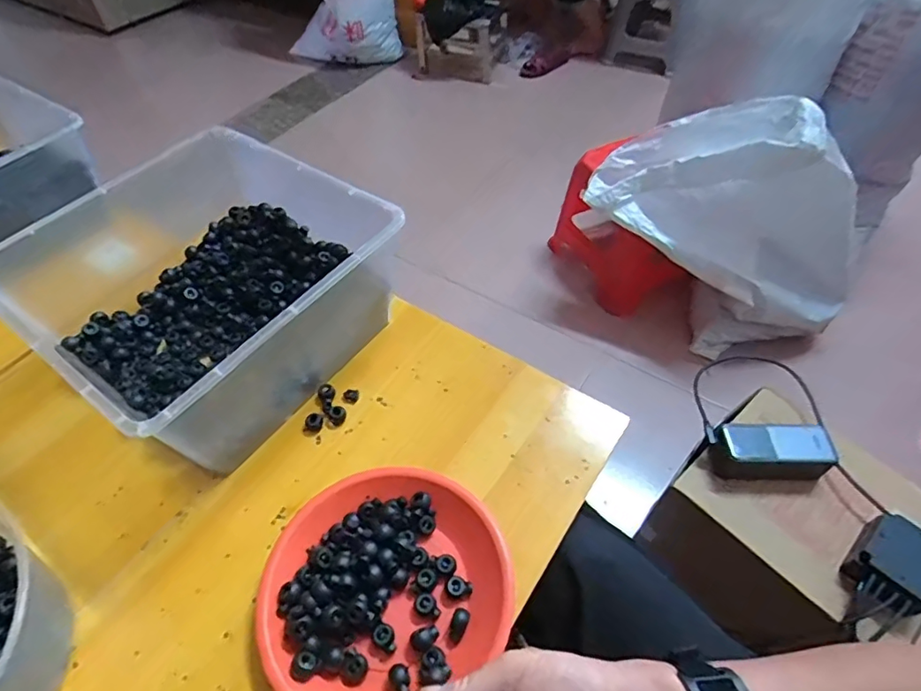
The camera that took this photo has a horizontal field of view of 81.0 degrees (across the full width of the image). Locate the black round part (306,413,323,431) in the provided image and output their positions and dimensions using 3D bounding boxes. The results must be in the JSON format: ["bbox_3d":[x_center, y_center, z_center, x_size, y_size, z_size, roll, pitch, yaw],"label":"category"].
[{"bbox_3d":[-0.148,0.078,0.547,0.017,0.010,0.016,-1,52,1],"label":"black round part"}]

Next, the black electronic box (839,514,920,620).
[{"bbox_3d":[0.485,0.245,0.601,0.089,0.052,0.076,-35,58,-23],"label":"black electronic box"}]

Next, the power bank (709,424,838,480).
[{"bbox_3d":[0.396,0.136,0.697,0.129,0.067,0.055,3,52,4],"label":"power bank"}]

